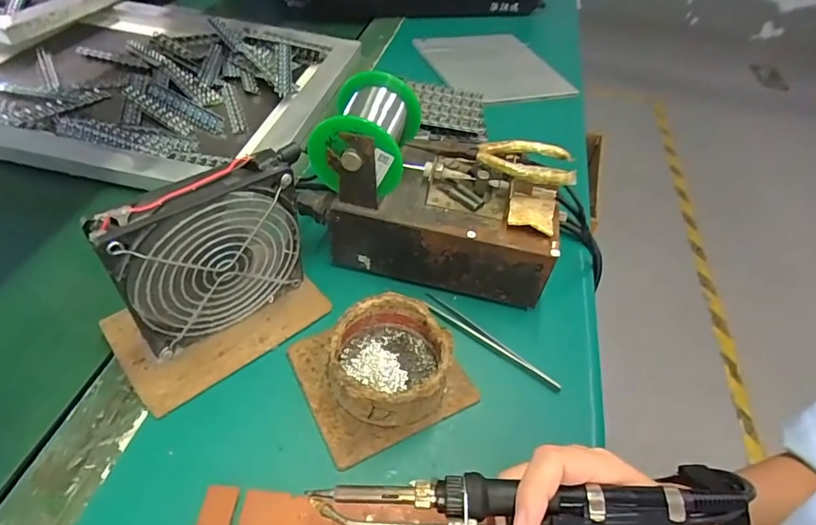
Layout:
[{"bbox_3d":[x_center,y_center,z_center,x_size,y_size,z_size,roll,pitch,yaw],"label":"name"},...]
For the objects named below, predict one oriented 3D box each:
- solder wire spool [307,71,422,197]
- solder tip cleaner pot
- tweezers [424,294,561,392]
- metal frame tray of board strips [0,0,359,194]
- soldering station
[{"bbox_3d":[-0.031,-0.097,0.370,0.069,0.075,0.084,12,46,4],"label":"solder wire spool"},{"bbox_3d":[-0.014,0.068,0.333,0.079,0.040,0.083,4,48,-4],"label":"solder tip cleaner pot"},{"bbox_3d":[0.062,0.062,0.374,0.123,0.004,0.014,36,54,23],"label":"tweezers"},{"bbox_3d":[-0.336,-0.230,0.583,0.469,0.032,0.359,12,46,5],"label":"metal frame tray of board strips"},{"bbox_3d":[0.033,-0.045,0.393,0.177,0.106,0.084,13,48,4],"label":"soldering station"}]

